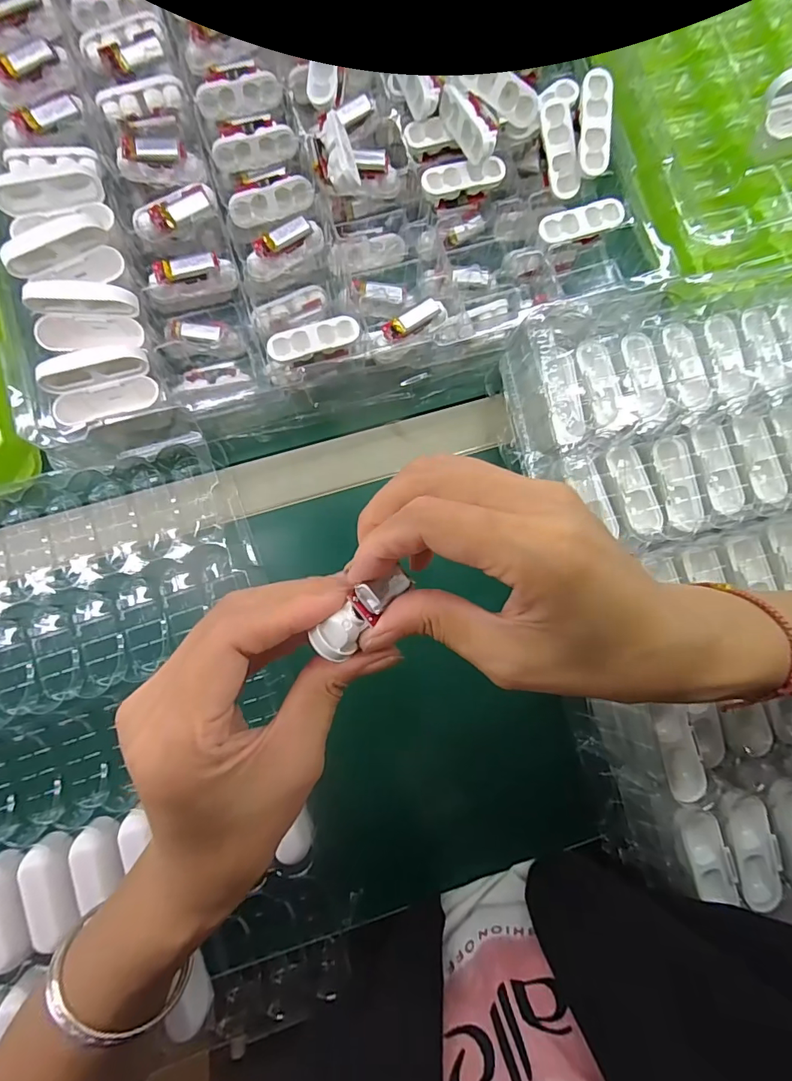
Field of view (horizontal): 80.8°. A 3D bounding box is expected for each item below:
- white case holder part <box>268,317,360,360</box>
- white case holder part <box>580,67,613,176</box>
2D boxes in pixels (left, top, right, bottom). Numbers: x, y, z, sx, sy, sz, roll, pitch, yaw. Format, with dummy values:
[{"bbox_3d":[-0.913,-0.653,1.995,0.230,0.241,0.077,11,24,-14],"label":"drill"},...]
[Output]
[{"bbox_3d":[-0.057,-0.140,0.322,0.062,0.008,0.020,-18,84,-5],"label":"white case holder part"},{"bbox_3d":[0.139,-0.291,0.323,0.021,0.006,0.065,-1,100,-2],"label":"white case holder part"}]

